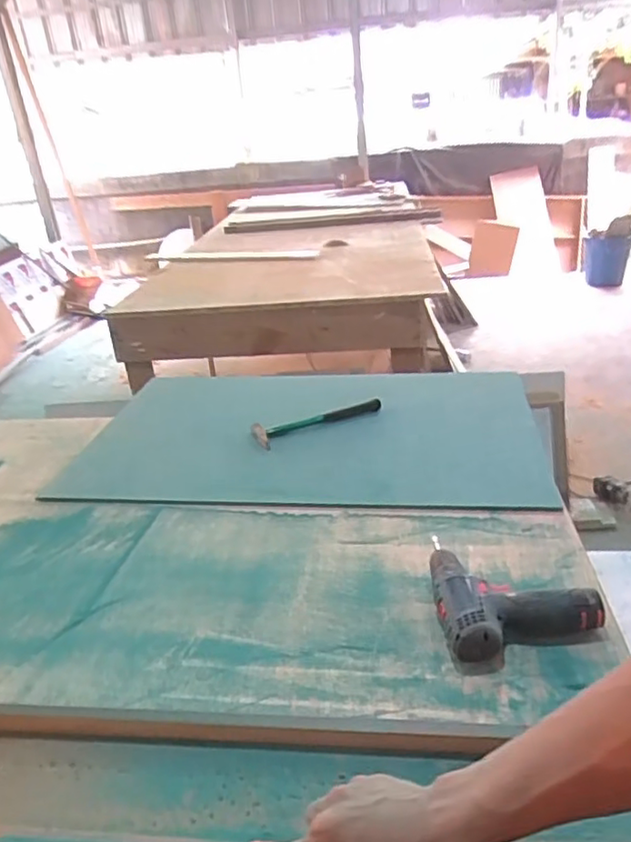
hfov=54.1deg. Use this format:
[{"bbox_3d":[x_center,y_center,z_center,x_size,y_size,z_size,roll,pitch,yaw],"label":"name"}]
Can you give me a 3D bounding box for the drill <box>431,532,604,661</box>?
[{"bbox_3d":[0.240,0.221,0.782,0.187,0.053,0.162,-8,26,-7],"label":"drill"}]

